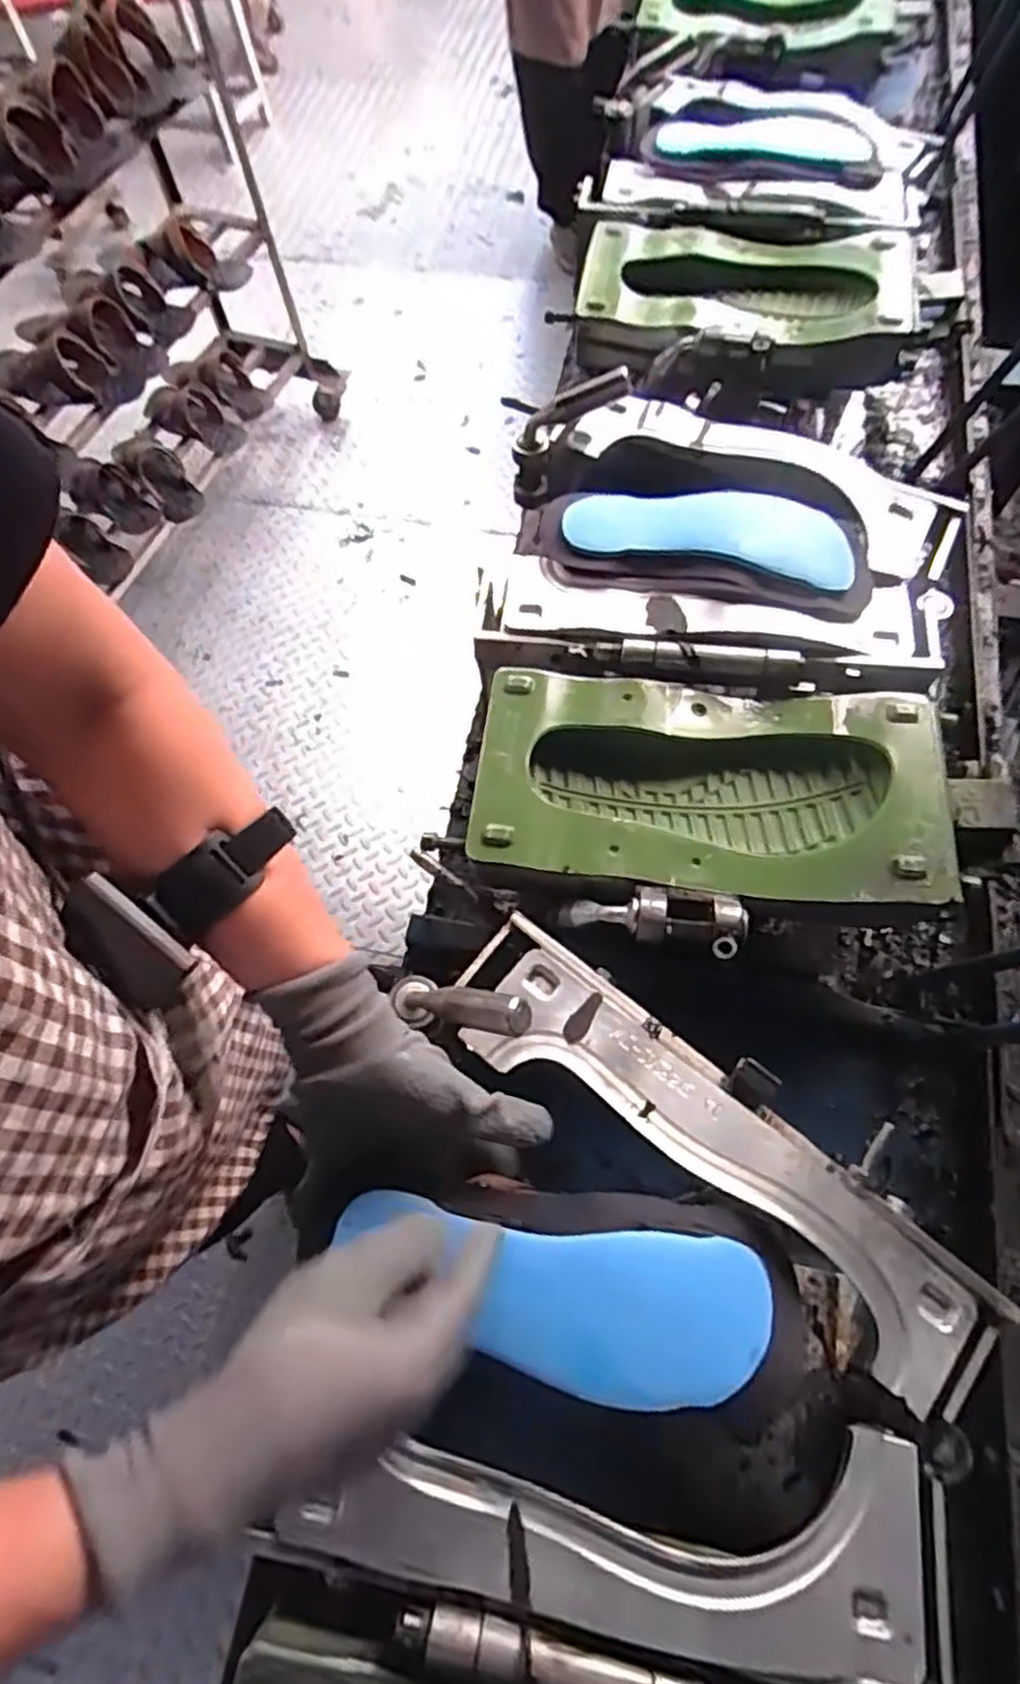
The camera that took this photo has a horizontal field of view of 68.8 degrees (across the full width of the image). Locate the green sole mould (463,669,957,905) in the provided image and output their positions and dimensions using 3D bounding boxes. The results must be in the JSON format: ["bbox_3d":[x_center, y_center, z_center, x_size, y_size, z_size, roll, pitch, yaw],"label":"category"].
[{"bbox_3d":[0.144,-0.039,0.565,0.331,0.051,0.165,7,69,6],"label":"green sole mould"}]

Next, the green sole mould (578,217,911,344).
[{"bbox_3d":[0.245,-0.585,0.795,0.341,0.053,0.177,12,68,6],"label":"green sole mould"}]

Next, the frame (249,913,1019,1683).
[{"bbox_3d":[0.084,0.261,0.432,0.353,0.061,0.342,20,70,10],"label":"frame"}]

